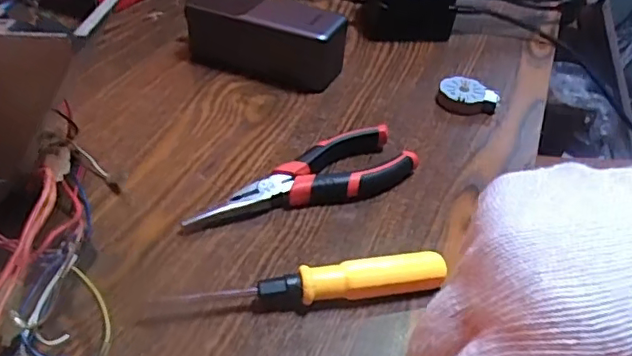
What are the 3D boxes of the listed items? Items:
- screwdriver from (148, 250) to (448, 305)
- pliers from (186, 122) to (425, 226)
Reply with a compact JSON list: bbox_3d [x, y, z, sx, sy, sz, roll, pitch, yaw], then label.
[{"bbox_3d":[-0.005,0.058,0.309,0.151,0.020,0.021,-2,40,-9],"label":"screwdriver"},{"bbox_3d":[-0.006,0.002,0.373,0.153,0.021,0.043,-18,45,-26],"label":"pliers"}]

